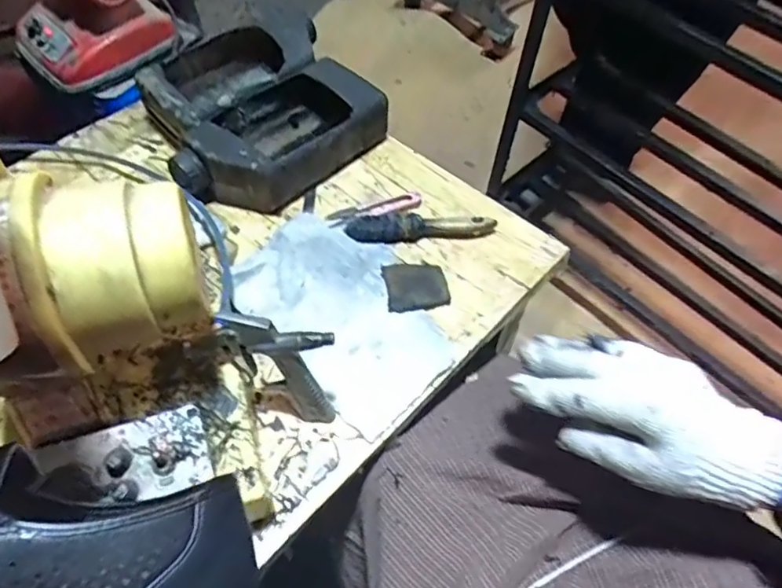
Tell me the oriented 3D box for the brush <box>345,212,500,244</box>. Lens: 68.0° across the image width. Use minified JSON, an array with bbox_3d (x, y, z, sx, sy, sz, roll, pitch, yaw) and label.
[{"bbox_3d":[0.032,-0.067,0.598,0.151,0.022,0.033,3,56,-1],"label":"brush"}]

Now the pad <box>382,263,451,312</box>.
[{"bbox_3d":[0.025,-0.008,0.557,0.059,0.012,0.051,-8,57,-8],"label":"pad"}]

